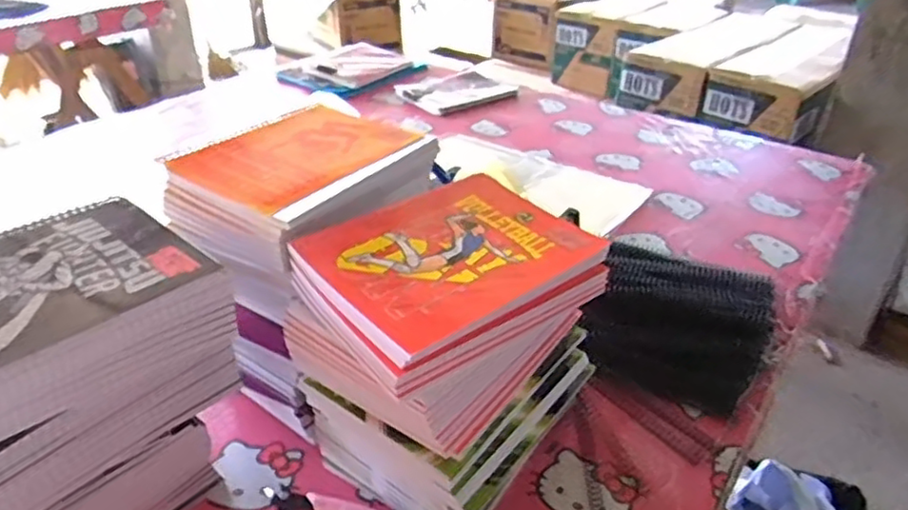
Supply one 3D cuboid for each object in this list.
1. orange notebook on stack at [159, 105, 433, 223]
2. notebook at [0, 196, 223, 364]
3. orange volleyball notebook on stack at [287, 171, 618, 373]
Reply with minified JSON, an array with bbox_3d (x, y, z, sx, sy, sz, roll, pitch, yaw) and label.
[{"bbox_3d":[-0.142,-0.094,0.608,0.155,0.010,0.194,20,38,28],"label":"orange notebook on stack"},{"bbox_3d":[-0.282,0.016,0.438,0.140,0.012,0.200,27,41,35],"label":"notebook"},{"bbox_3d":[-0.003,-0.003,0.509,0.196,0.017,0.150,-25,45,-33],"label":"orange volleyball notebook on stack"}]

